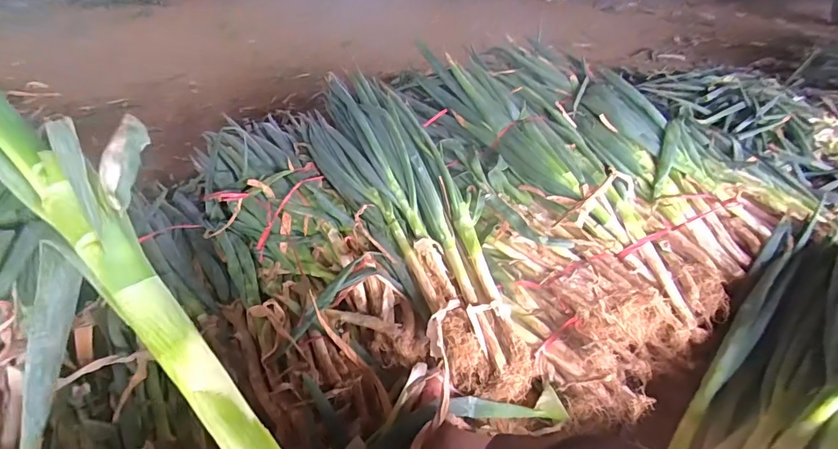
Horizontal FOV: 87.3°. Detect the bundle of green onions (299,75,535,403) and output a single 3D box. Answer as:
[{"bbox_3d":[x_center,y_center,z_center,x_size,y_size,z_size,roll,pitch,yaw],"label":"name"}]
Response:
[{"bbox_3d":[-0.030,-0.056,1.142,0.266,0.161,1.030,-16,58,-24],"label":"bundle of green onions"}]

